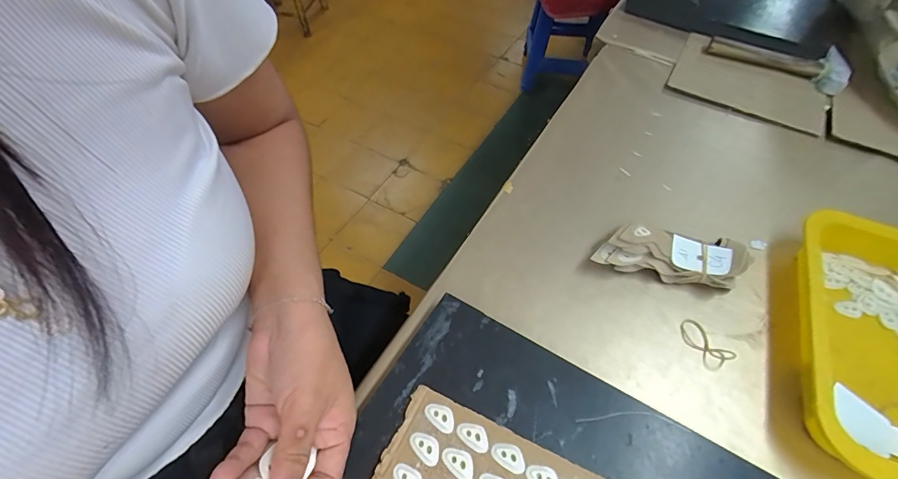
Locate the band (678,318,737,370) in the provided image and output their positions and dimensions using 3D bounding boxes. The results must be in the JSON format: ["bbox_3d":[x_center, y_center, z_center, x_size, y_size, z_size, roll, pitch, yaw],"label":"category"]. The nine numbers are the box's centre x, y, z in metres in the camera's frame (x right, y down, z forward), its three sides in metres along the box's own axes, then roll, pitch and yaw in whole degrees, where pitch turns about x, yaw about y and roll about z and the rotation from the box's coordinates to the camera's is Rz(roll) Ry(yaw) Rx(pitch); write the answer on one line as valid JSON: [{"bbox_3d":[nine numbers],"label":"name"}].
[{"bbox_3d":[0.235,0.094,0.384,0.027,0.007,0.047,-22,58,-16],"label":"band"}]

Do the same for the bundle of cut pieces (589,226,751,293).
[{"bbox_3d":[0.222,0.013,0.419,0.148,0.041,0.052,10,55,7],"label":"bundle of cut pieces"}]

